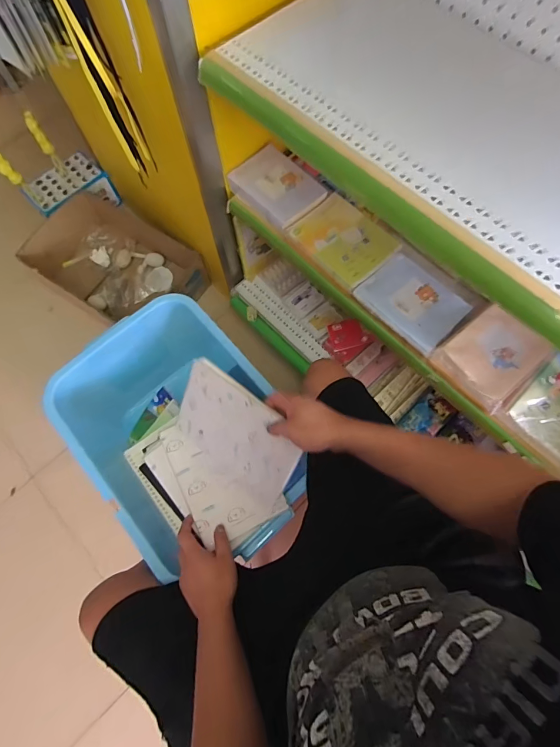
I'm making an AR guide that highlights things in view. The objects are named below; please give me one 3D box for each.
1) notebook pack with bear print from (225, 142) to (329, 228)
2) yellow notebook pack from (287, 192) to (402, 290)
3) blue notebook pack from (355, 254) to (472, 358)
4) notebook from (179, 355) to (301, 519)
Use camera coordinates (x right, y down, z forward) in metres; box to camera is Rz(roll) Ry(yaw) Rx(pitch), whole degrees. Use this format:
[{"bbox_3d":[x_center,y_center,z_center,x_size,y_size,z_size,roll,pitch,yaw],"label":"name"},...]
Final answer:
[{"bbox_3d":[-0.002,-0.387,0.784,0.130,0.031,0.168,-41,75,-12],"label":"notebook pack with bear print"},{"bbox_3d":[0.131,-0.265,0.756,0.143,0.029,0.184,-41,75,-12],"label":"yellow notebook pack"},{"bbox_3d":[0.244,-0.135,0.700,0.127,0.021,0.173,-43,75,-12],"label":"blue notebook pack"},{"bbox_3d":[-0.070,0.098,0.579,0.206,0.167,0.015,35,32,16],"label":"notebook"}]

